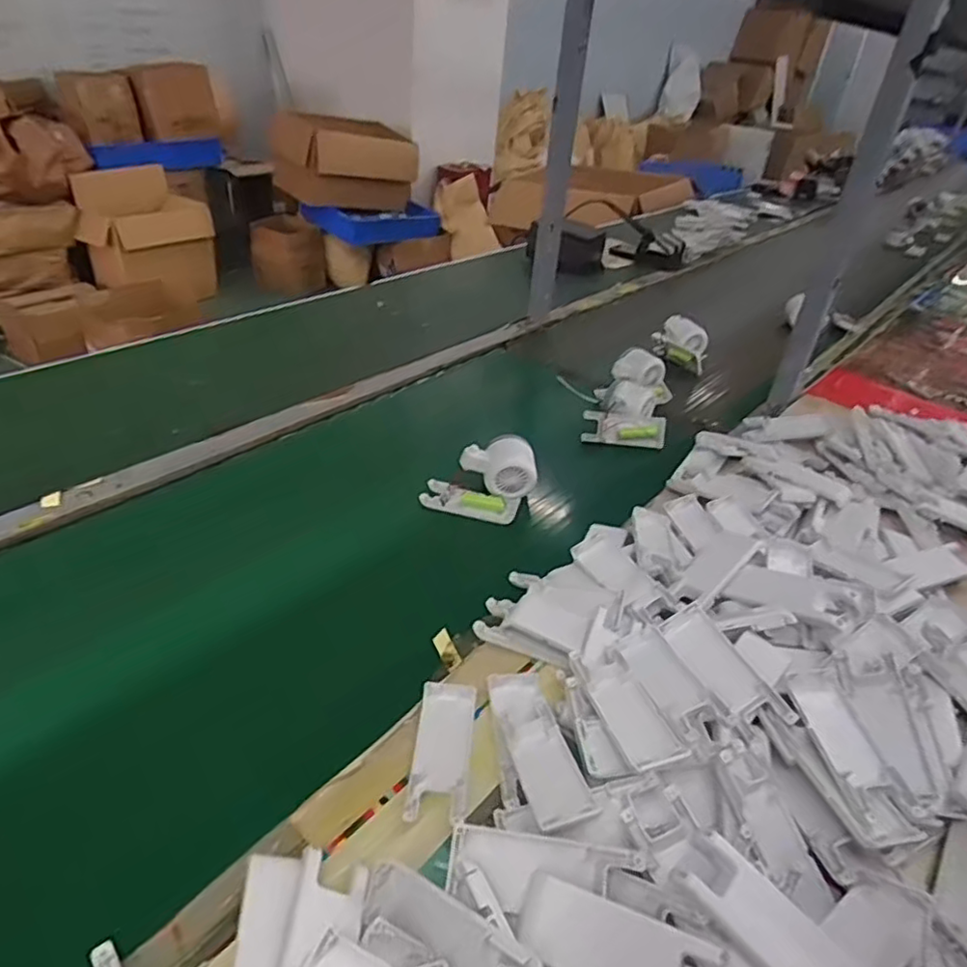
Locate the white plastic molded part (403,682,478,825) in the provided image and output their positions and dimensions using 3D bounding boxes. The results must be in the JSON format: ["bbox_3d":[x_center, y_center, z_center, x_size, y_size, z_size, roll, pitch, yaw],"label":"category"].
[{"bbox_3d":[-0.028,0.184,0.453,0.038,0.008,0.105,6,35,0],"label":"white plastic molded part"}]

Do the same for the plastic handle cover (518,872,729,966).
[{"bbox_3d":[0.068,0.236,0.331,0.099,0.011,0.034,16,37,14],"label":"plastic handle cover"}]

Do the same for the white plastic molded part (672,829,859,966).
[{"bbox_3d":[0.151,0.233,0.339,0.100,0.013,0.040,41,47,21],"label":"white plastic molded part"}]

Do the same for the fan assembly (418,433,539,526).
[{"bbox_3d":[-0.002,-0.009,0.718,0.118,0.050,0.099,11,36,8],"label":"fan assembly"}]

